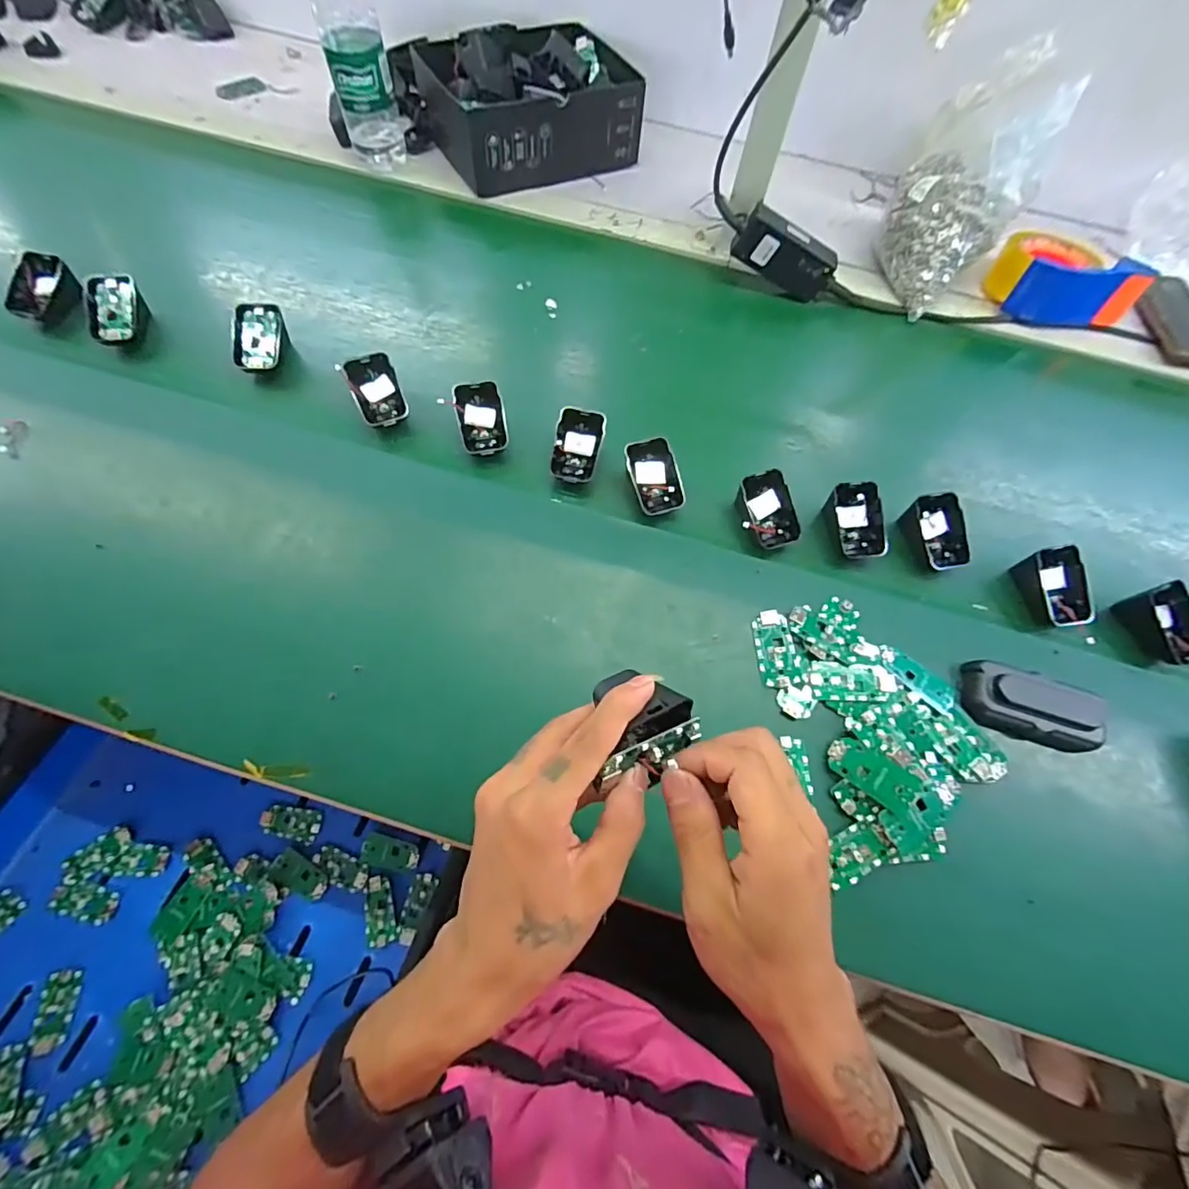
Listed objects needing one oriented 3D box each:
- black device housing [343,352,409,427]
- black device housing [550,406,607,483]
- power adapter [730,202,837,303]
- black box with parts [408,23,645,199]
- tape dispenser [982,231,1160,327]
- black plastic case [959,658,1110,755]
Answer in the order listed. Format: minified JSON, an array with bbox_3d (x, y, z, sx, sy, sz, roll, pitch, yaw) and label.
[{"bbox_3d":[-0.211,-0.198,0.514,0.044,0.013,0.068,-20,92,-16],"label":"black device housing"},{"bbox_3d":[-0.015,-0.140,0.501,0.044,0.010,0.067,9,93,-3],"label":"black device housing"},{"bbox_3d":[0.219,-0.387,0.608,0.121,0.055,0.029,23,66,-16],"label":"power adapter"},{"bbox_3d":[-0.073,-0.627,0.685,0.259,0.091,0.164,-21,69,-11],"label":"black box with parts"},{"bbox_3d":[0.561,-0.389,0.643,0.136,0.070,0.136,9,66,1],"label":"tape dispenser"},{"bbox_3d":[0.357,0.088,0.430,0.104,0.032,0.056,14,67,3],"label":"black plastic case"}]

